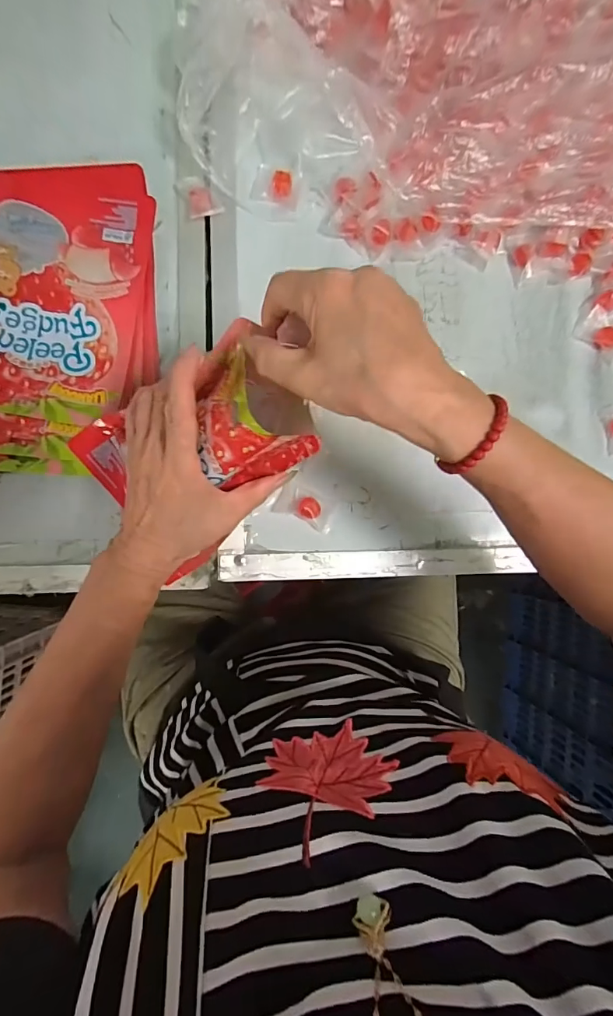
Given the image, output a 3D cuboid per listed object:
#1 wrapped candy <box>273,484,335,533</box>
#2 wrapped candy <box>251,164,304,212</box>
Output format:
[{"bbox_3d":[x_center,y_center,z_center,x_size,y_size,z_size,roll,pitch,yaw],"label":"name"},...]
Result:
[{"bbox_3d":[0.000,0.000,0.405,0.053,0.012,0.029,24,86,-2],"label":"wrapped candy"},{"bbox_3d":[-0.028,-0.309,0.418,0.045,0.017,0.038,14,87,-3],"label":"wrapped candy"}]

